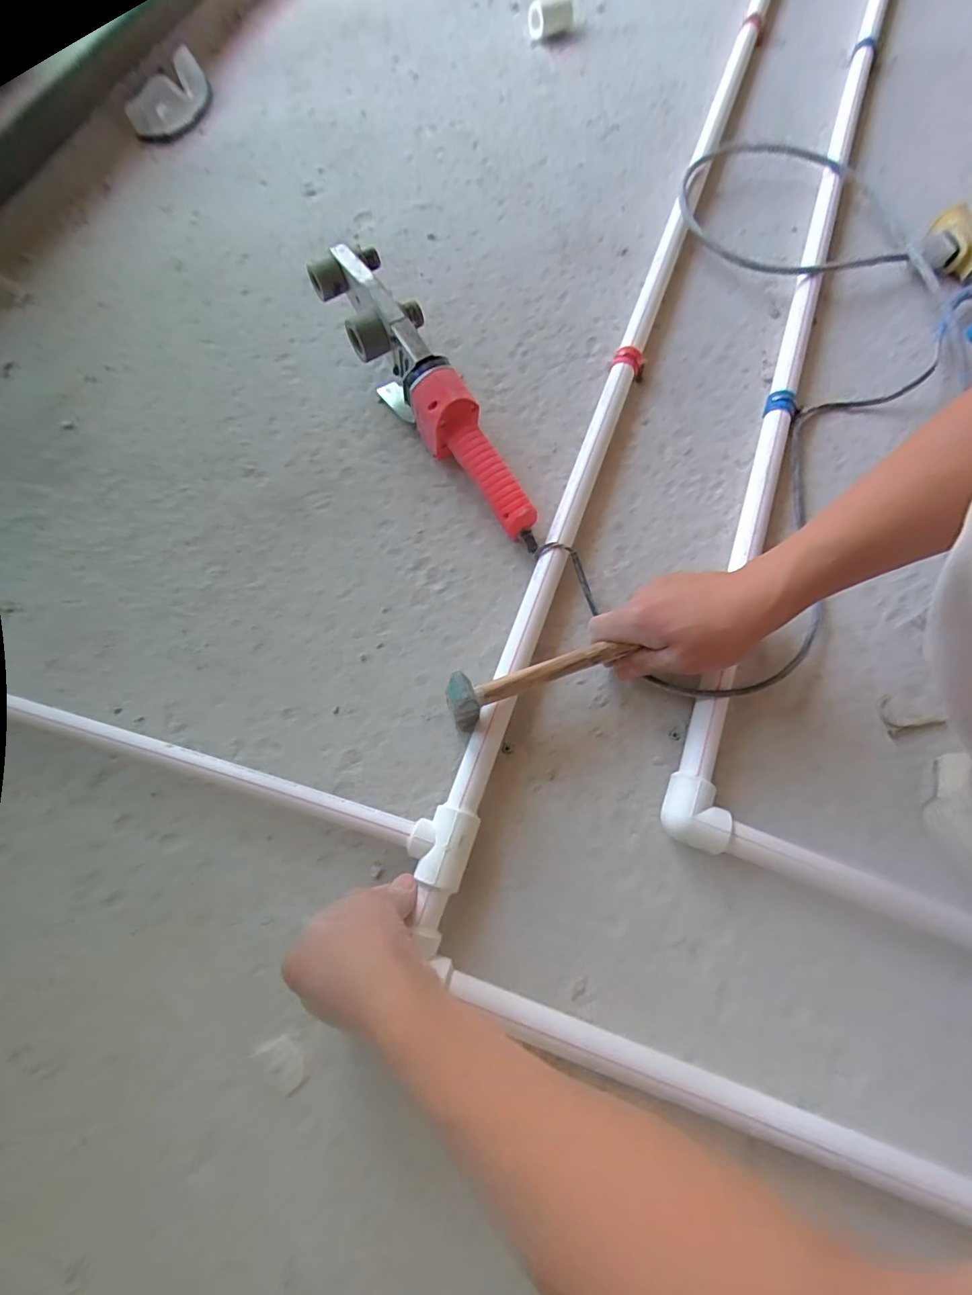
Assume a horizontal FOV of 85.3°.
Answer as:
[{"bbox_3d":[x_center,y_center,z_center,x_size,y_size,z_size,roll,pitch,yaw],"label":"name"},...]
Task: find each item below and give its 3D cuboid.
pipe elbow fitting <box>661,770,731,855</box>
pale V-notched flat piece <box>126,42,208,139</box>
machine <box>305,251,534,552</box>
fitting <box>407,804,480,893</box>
[{"bbox_3d":[0.167,0.131,0.421,0.050,0.035,0.051,20,73,8],"label":"pipe elbow fitting"},{"bbox_3d":[-0.432,-0.747,0.720,0.119,0.019,0.060,-37,118,6],"label":"pale V-notched flat piece"},{"bbox_3d":[-0.058,-0.243,0.521,0.078,0.100,0.343,-29,73,-9],"label":"machine"},{"bbox_3d":[-0.035,0.155,0.415,0.048,0.042,0.058,16,72,6],"label":"fitting"}]

